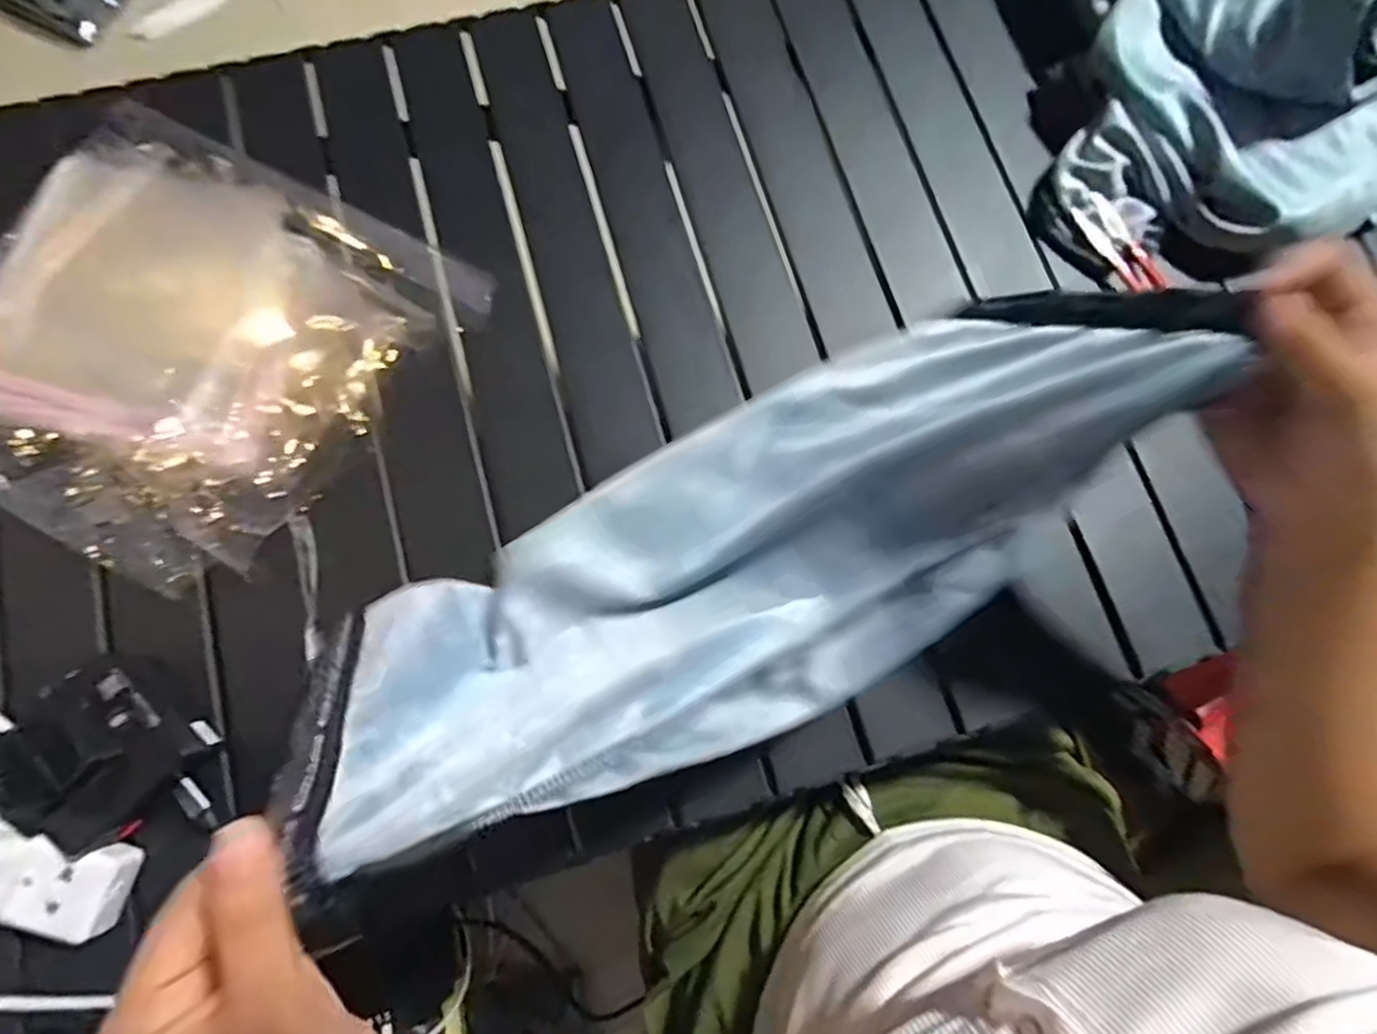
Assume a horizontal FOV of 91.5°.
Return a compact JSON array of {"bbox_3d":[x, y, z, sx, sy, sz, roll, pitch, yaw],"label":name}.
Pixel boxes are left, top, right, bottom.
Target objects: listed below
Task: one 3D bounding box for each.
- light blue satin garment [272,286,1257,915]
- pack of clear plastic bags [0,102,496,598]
[{"bbox_3d":[0.032,0.016,0.305,0.381,0.160,0.145,-29,78,-2],"label":"light blue satin garment"},{"bbox_3d":[-0.322,-0.111,0.427,0.290,0.023,0.263,25,76,5],"label":"pack of clear plastic bags"}]

